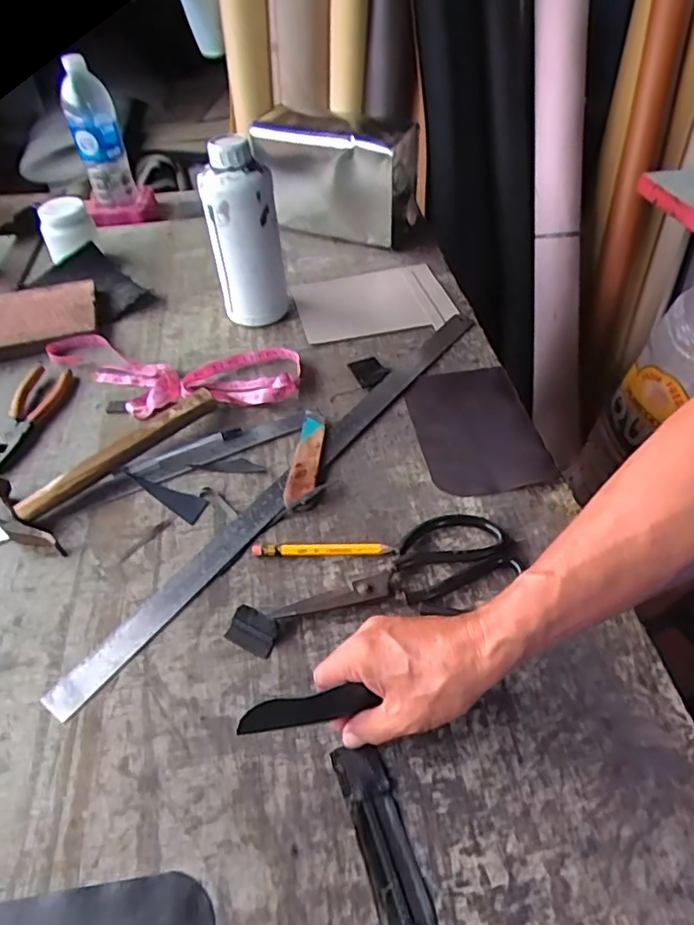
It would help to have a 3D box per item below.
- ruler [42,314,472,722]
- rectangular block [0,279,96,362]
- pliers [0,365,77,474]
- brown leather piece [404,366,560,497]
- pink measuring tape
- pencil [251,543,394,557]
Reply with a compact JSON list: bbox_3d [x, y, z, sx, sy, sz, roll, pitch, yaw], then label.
[{"bbox_3d":[-0.035,-0.001,0.597,0.036,0.006,0.604,26,53,26],"label":"ruler"},{"bbox_3d":[-0.438,-0.191,0.795,0.187,0.023,0.143,-14,46,-9],"label":"rectangular block"},{"bbox_3d":[-0.355,-0.052,0.660,0.053,0.015,0.164,-4,45,1],"label":"pliers"},{"bbox_3d":[0.135,-0.043,0.624,0.126,0.008,0.186,-9,45,-5],"label":"brown leather piece"},{"bbox_3d":[-0.224,-0.104,0.694,0.329,0.032,0.139,5,46,9],"label":"pink measuring tape"},{"bbox_3d":[-0.023,0.076,0.515,0.120,0.010,0.011,-1,45,4],"label":"pencil"}]

